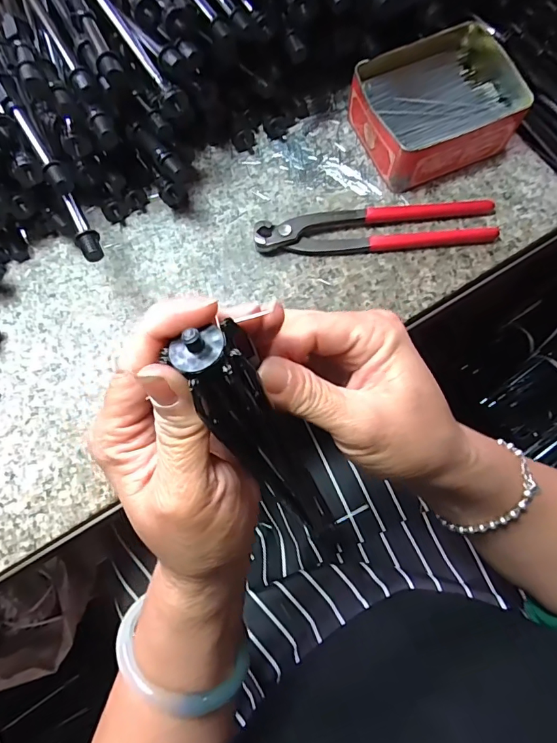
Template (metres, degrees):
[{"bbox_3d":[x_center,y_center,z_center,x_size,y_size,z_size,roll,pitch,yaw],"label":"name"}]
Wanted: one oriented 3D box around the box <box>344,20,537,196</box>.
[{"bbox_3d":[0.131,-0.221,0.369,0.123,0.040,0.101,-26,76,-6],"label":"box"}]

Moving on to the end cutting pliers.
[{"bbox_3d":[0.079,-0.121,0.367,0.195,0.014,0.041,-4,75,0],"label":"end cutting pliers"}]

